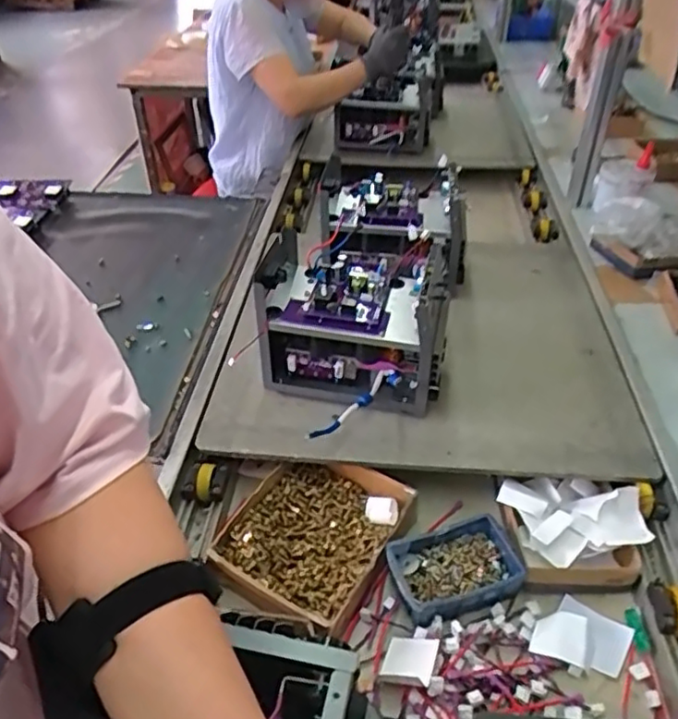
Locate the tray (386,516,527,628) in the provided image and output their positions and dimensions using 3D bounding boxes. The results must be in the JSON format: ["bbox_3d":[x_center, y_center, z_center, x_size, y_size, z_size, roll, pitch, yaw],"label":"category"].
[{"bbox_3d":[0.137,0.244,0.731,0.149,0.037,0.099,-16,42,-17],"label":"tray"}]

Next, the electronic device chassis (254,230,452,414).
[{"bbox_3d":[0.061,-0.141,0.985,0.245,0.178,0.464,8,40,11],"label":"electronic device chassis"}]

